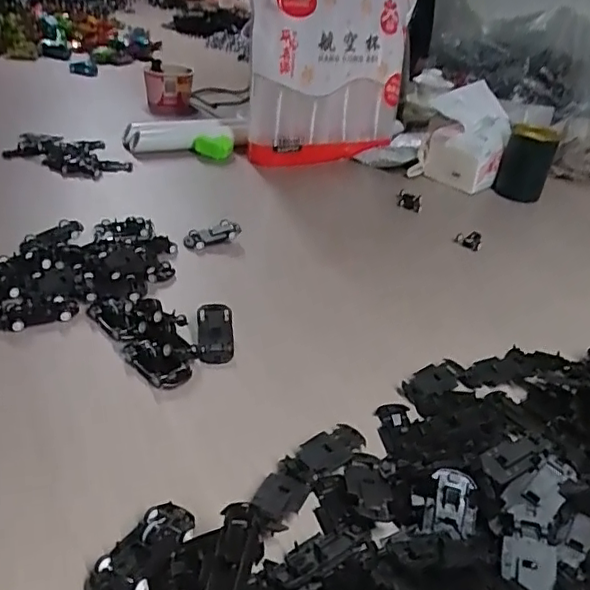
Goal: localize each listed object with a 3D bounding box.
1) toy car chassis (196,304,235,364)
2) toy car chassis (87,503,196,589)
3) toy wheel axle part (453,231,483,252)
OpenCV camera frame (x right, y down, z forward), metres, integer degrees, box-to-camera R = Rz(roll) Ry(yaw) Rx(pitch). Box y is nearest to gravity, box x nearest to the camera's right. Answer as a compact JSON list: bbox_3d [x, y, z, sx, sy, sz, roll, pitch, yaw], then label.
[{"bbox_3d":[-0.068,0.034,0.503,0.031,0.012,0.062,2,48,-7],"label":"toy car chassis"},{"bbox_3d":[-0.083,0.139,0.323,0.031,0.009,0.063,21,36,22],"label":"toy car chassis"},{"bbox_3d":[0.218,-0.066,0.736,0.036,0.025,0.013,-2,34,-13],"label":"toy wheel axle part"}]

